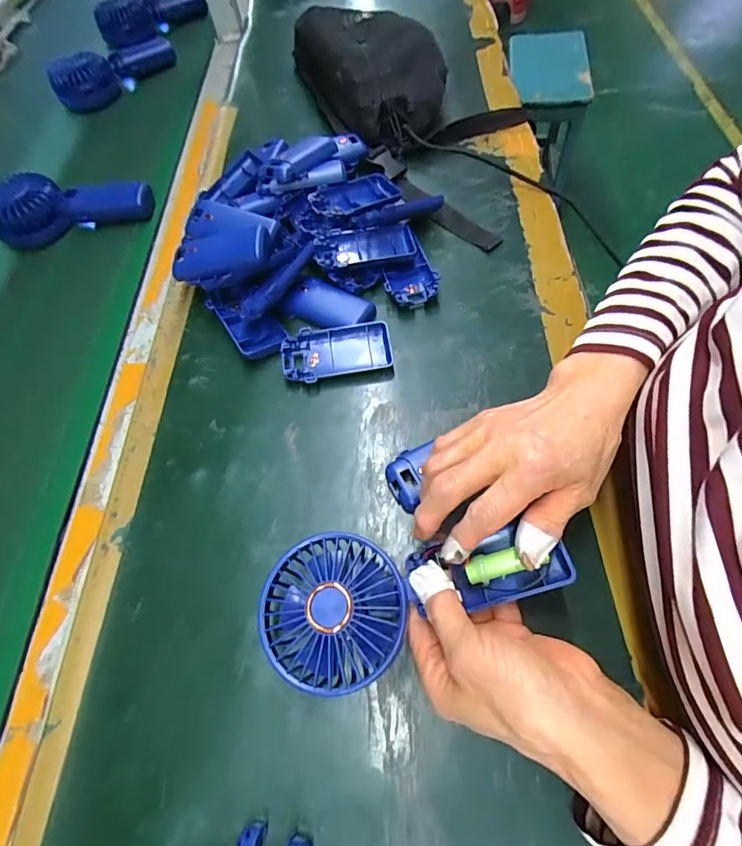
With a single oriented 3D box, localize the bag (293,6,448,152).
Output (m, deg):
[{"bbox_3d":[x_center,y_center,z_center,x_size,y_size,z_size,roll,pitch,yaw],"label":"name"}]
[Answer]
[{"bbox_3d":[0.007,-0.442,0.551,0.152,0.065,0.266,-21,62,-7],"label":"bag"}]

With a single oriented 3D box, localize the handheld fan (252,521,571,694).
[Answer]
[{"bbox_3d":[0.024,0.101,0.262,0.175,0.033,0.080,-10,62,-3],"label":"handheld fan"}]

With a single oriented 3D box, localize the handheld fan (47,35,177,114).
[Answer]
[{"bbox_3d":[-0.395,-0.549,0.690,0.191,0.057,0.055,-35,64,-12],"label":"handheld fan"}]

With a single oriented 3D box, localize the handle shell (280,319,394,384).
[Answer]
[{"bbox_3d":[-0.030,-0.061,0.385,0.094,0.016,0.048,-10,62,-2],"label":"handle shell"}]

